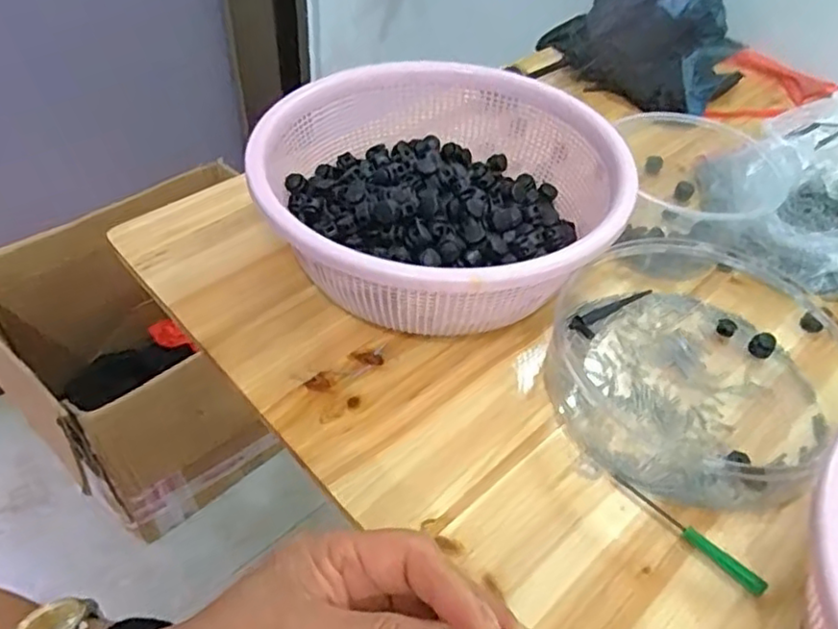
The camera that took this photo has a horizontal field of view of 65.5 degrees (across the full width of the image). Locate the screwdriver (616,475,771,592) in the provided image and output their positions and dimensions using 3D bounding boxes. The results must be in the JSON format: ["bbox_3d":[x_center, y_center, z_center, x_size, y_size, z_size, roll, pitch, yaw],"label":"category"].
[{"bbox_3d":[0.158,0.127,0.386,0.008,0.010,0.097,-32,56,-30],"label":"screwdriver"}]

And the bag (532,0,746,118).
[{"bbox_3d":[0.271,-0.341,0.784,0.219,0.110,0.202,15,47,10],"label":"bag"}]

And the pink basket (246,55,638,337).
[{"bbox_3d":[0.007,-0.087,0.517,0.276,0.110,0.266,7,46,2],"label":"pink basket"}]

